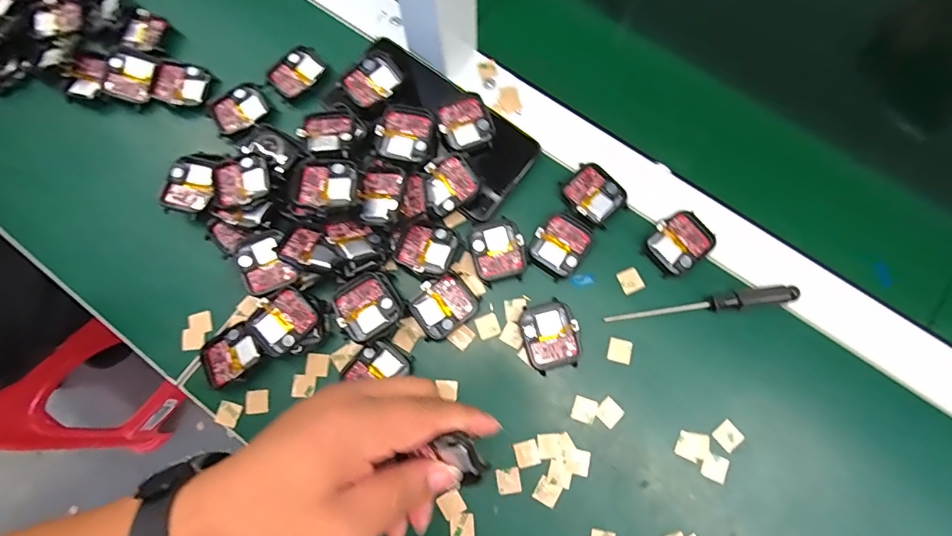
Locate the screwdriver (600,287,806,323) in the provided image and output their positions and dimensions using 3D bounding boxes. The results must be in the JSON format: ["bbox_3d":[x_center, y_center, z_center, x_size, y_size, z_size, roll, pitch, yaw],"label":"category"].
[{"bbox_3d":[0.157,0.027,0.318,0.131,0.012,0.012,-9,78,-1],"label":"screwdriver"}]

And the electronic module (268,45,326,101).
[{"bbox_3d":[-0.145,-0.159,0.366,0.043,0.006,0.031,-44,80,-8],"label":"electronic module"}]

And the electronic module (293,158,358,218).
[{"bbox_3d":[-0.105,-0.057,0.313,0.043,0.010,0.039,8,78,3],"label":"electronic module"}]

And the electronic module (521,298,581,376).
[{"bbox_3d":[0.052,0.047,0.316,0.036,0.011,0.046,-15,78,-2],"label":"electronic module"}]

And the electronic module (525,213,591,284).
[{"bbox_3d":[0.062,-0.017,0.330,0.037,0.008,0.045,33,80,8],"label":"electronic module"}]

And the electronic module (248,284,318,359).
[{"bbox_3d":[-0.132,0.038,0.316,0.035,0.016,0.042,41,81,9],"label":"electronic module"}]

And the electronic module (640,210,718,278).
[{"bbox_3d":[0.147,-0.018,0.329,0.045,0.007,0.037,-39,80,-7],"label":"electronic module"}]

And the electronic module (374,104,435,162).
[{"bbox_3d":[-0.051,-0.097,0.330,0.037,0.012,0.040,15,78,4],"label":"electronic module"}]

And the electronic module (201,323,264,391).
[{"bbox_3d":[-0.170,0.061,0.317,0.039,0.014,0.034,-35,79,-6],"label":"electronic module"}]

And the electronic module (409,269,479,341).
[{"bbox_3d":[-0.023,0.027,0.323,0.042,0.011,0.038,-38,80,-7],"label":"electronic module"}]

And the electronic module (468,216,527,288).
[{"bbox_3d":[0.016,-0.012,0.330,0.037,0.007,0.043,-15,78,-2],"label":"electronic module"}]

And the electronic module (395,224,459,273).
[{"bbox_3d":[-0.035,-0.013,0.323,0.038,0.016,0.035,20,79,5],"label":"electronic module"}]

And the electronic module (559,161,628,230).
[{"bbox_3d":[0.087,-0.054,0.338,0.038,0.008,0.044,-41,80,-7],"label":"electronic module"}]

